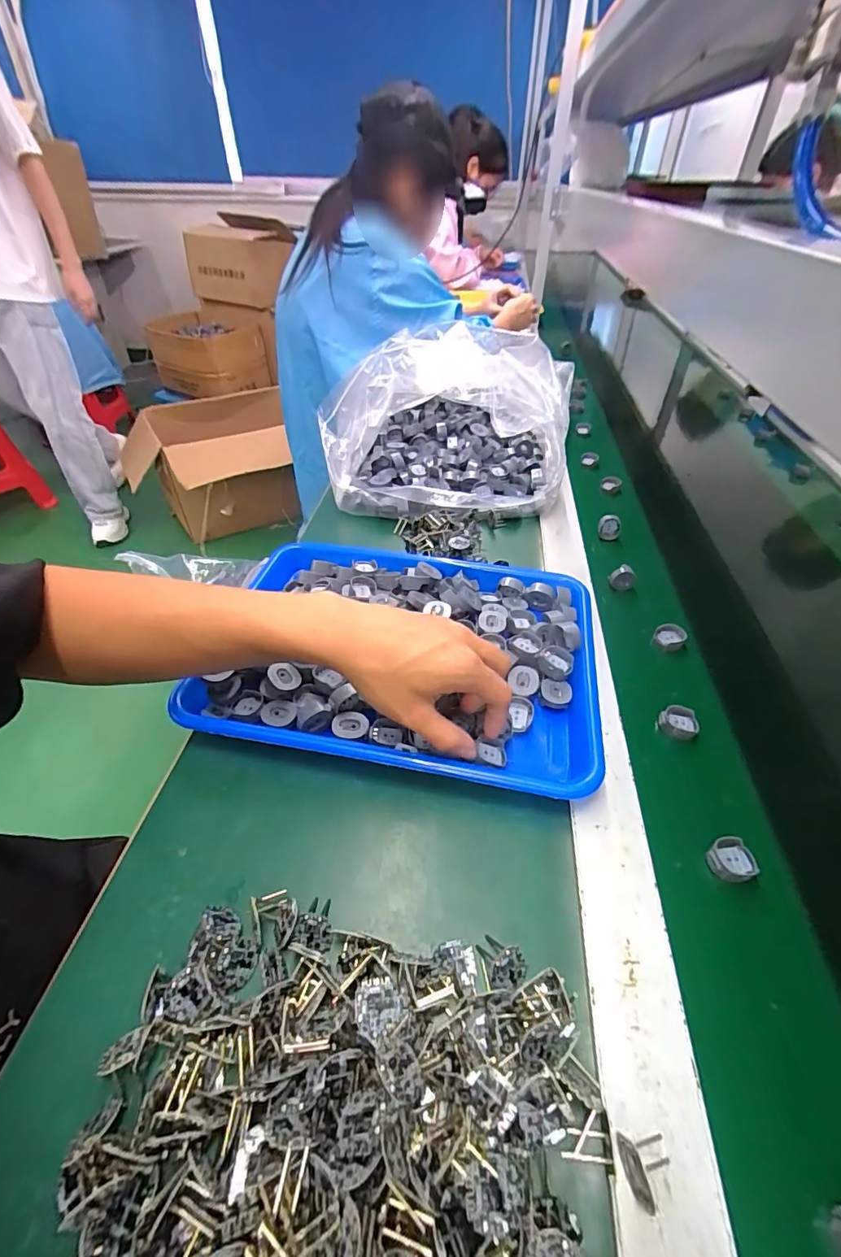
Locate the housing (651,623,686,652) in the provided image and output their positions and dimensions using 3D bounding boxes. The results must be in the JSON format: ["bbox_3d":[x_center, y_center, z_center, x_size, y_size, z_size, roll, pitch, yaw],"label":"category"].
[{"bbox_3d":[0.247,0.010,0.478,0.027,0.019,0.025,0,44,0],"label":"housing"}]

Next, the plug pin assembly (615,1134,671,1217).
[{"bbox_3d":[0.102,0.241,0.214,0.022,0.013,0.023,-3,44,-3],"label":"plug pin assembly"}]

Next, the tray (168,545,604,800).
[{"bbox_3d":[-0.013,0.019,0.433,0.328,0.039,0.242,7,44,8],"label":"tray"}]

